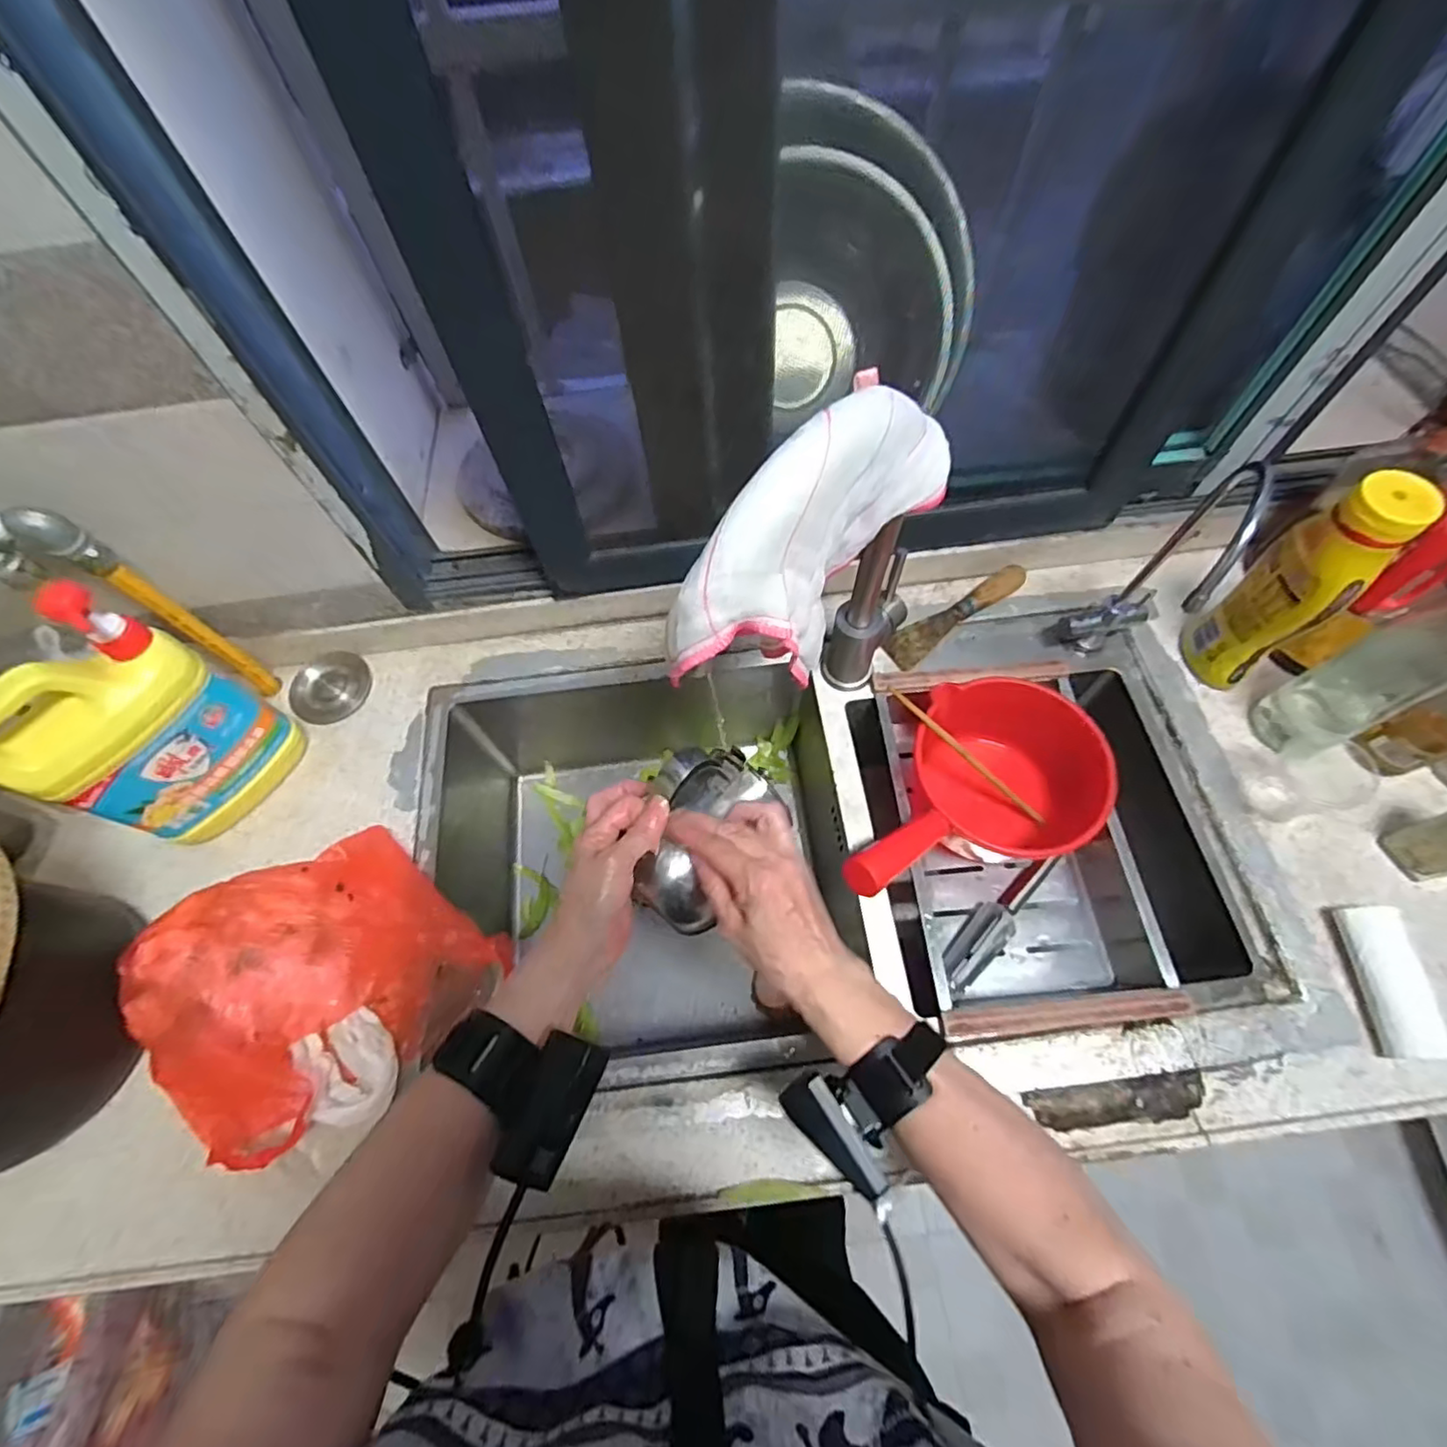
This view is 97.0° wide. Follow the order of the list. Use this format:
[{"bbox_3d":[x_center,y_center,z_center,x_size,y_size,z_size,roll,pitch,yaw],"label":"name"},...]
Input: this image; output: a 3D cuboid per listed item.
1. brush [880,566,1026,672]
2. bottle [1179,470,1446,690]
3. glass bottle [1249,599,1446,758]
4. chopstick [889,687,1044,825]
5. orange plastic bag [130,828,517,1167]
[{"bbox_3d":[0.253,-0.121,0.696,0.168,0.026,0.039,-33,67,-12],"label":"brush"},{"bbox_3d":[0.514,-0.123,0.579,0.070,0.233,0.075,-33,67,-12],"label":"bottle"},{"bbox_3d":[0.570,-0.060,0.523,0.081,0.274,0.068,-24,65,-8],"label":"glass bottle"},{"bbox_3d":[0.238,0.033,0.626,0.213,0.013,0.008,39,69,-12],"label":"chopstick"},{"bbox_3d":[-0.343,0.205,0.530,0.240,0.083,0.197,-43,69,-16],"label":"orange plastic bag"}]

